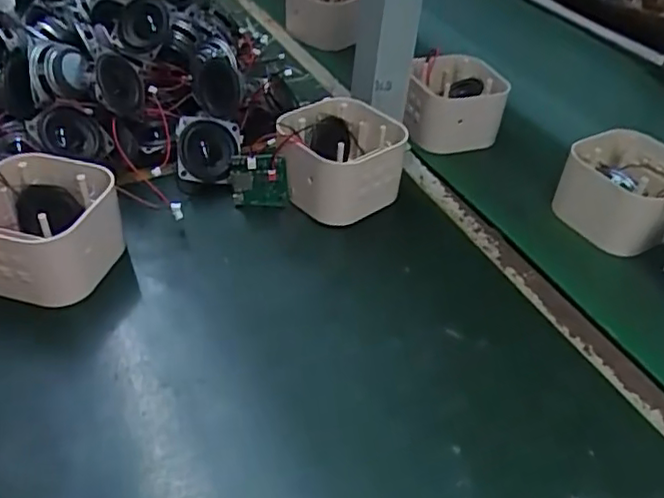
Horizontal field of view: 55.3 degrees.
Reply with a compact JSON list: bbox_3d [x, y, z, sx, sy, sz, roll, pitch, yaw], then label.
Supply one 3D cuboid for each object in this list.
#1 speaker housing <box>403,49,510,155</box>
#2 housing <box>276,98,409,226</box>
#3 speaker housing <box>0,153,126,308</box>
[{"bbox_3d":[0.121,-0.148,0.626,0.091,0.052,0.106,7,41,4],"label":"speaker housing"},{"bbox_3d":[0.009,-0.072,0.521,0.096,0.066,0.092,-3,41,-7],"label":"housing"},{"bbox_3d":[-0.200,-0.013,0.442,0.087,0.068,0.091,2,41,-2],"label":"speaker housing"}]

